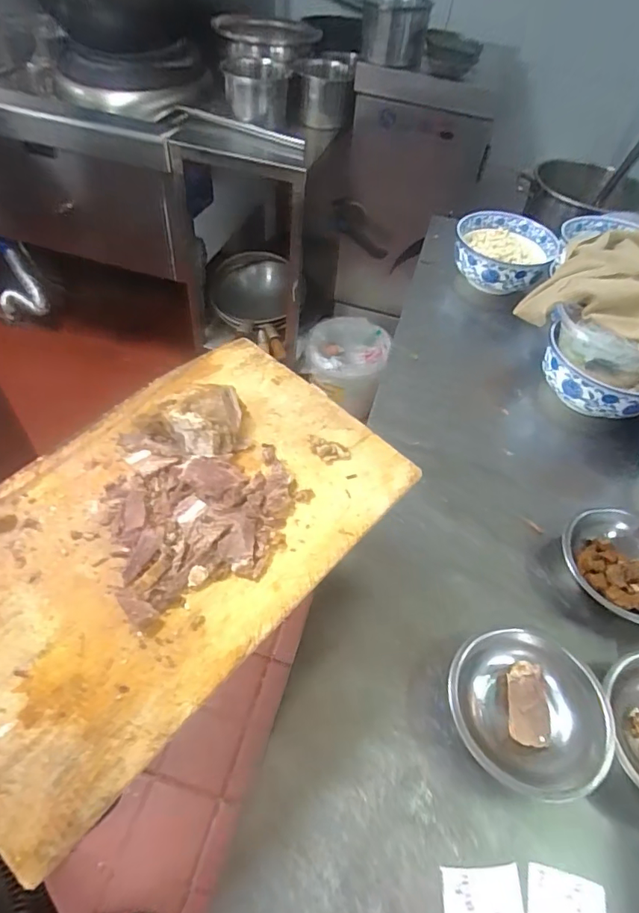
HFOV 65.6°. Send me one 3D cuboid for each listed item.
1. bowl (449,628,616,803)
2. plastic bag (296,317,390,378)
[{"bbox_3d":[0.175,0.217,0.424,0.116,0.045,0.129,-19,54,-20],"label":"bowl"},{"bbox_3d":[0.074,-0.337,1.571,0.279,0.126,0.212,3,49,-8],"label":"plastic bag"}]

